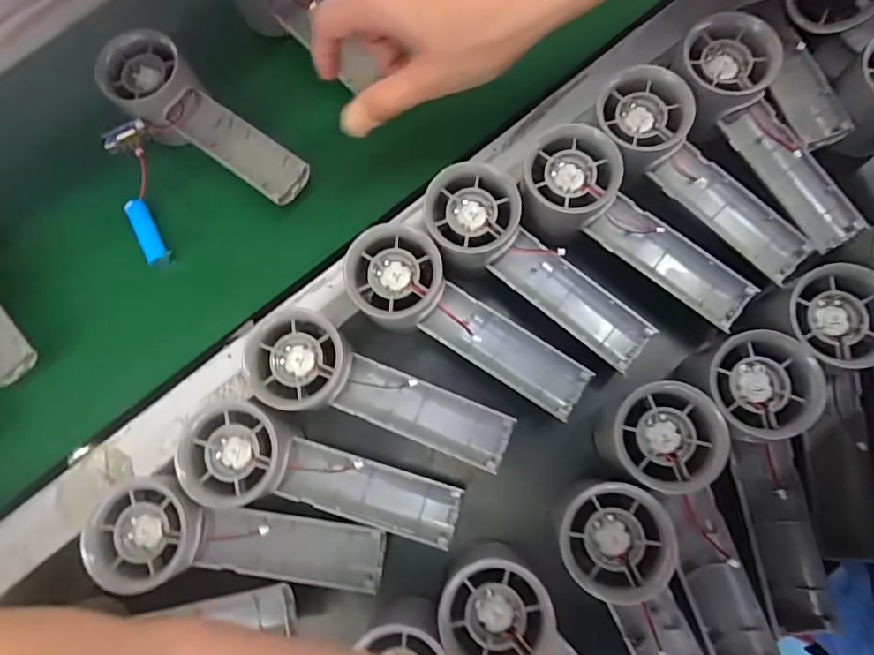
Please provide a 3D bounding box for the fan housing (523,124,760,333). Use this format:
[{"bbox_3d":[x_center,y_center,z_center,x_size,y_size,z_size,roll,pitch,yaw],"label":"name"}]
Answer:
[{"bbox_3d":[0.123,-0.064,0.309,0.153,0.033,0.054,32,81,10],"label":"fan housing"}]

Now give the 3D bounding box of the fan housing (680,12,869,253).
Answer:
[{"bbox_3d":[0.207,-0.123,0.332,0.057,0.049,0.158,-34,92,-6],"label":"fan housing"}]

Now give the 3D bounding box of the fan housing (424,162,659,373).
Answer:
[{"bbox_3d":[0.056,-0.032,0.306,0.155,0.033,0.057,43,83,11],"label":"fan housing"}]

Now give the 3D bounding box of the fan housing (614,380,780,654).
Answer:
[{"bbox_3d":[0.139,0.106,0.276,0.053,0.027,0.155,-17,89,-2],"label":"fan housing"}]

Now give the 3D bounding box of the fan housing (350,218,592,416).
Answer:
[{"bbox_3d":[0.017,-0.002,0.311,0.159,0.027,0.056,33,79,-4],"label":"fan housing"}]

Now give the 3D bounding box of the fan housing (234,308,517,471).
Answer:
[{"bbox_3d":[-0.033,0.041,0.312,0.161,0.058,0.057,20,80,8],"label":"fan housing"}]

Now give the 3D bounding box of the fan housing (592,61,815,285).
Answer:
[{"bbox_3d":[0.161,-0.092,0.319,0.155,0.030,0.053,45,81,-2],"label":"fan housing"}]

